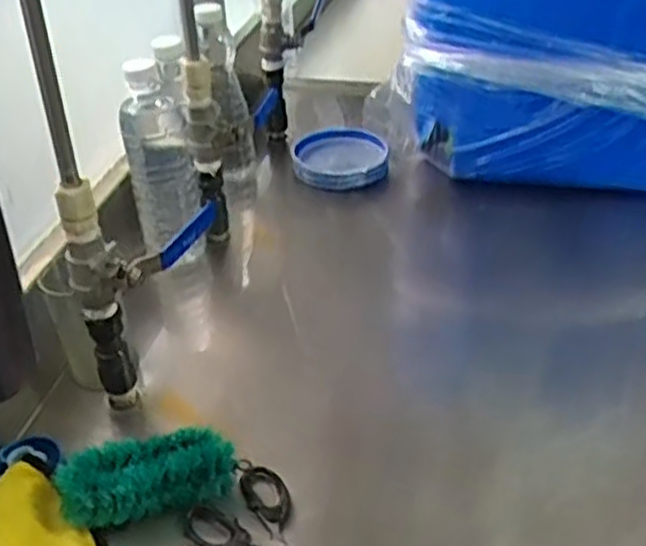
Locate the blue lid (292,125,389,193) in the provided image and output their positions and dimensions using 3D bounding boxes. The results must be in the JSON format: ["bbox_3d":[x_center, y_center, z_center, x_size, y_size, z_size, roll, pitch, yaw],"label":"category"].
[{"bbox_3d":[0.026,-0.139,0.954,0.123,0.026,0.101,-16,50,-22],"label":"blue lid"}]

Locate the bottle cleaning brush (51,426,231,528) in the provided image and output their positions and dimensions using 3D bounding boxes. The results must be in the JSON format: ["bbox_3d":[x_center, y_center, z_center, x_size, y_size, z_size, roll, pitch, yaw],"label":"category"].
[{"bbox_3d":[-0.127,0.148,0.570,0.119,0.033,0.057,-6,36,-11],"label":"bottle cleaning brush"}]

